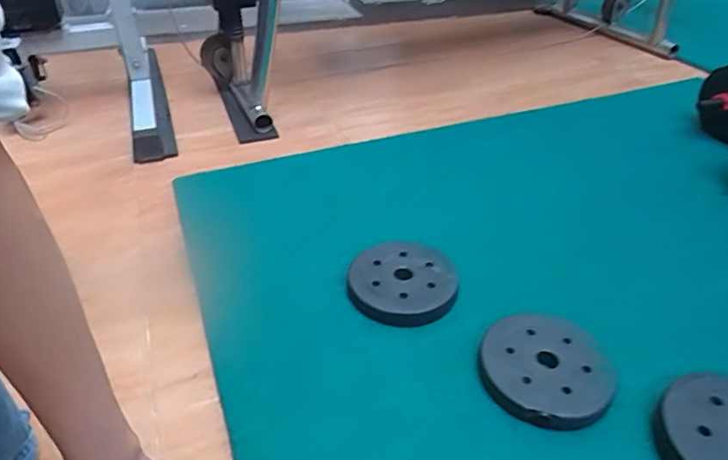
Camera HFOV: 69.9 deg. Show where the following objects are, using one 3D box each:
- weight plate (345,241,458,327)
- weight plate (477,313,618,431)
[{"bbox_3d":[0.059,0.078,0.840,0.169,0.028,0.169,-1,36,1],"label":"weight plate"},{"bbox_3d":[0.252,0.178,0.714,0.167,0.027,0.189,18,40,25],"label":"weight plate"}]

